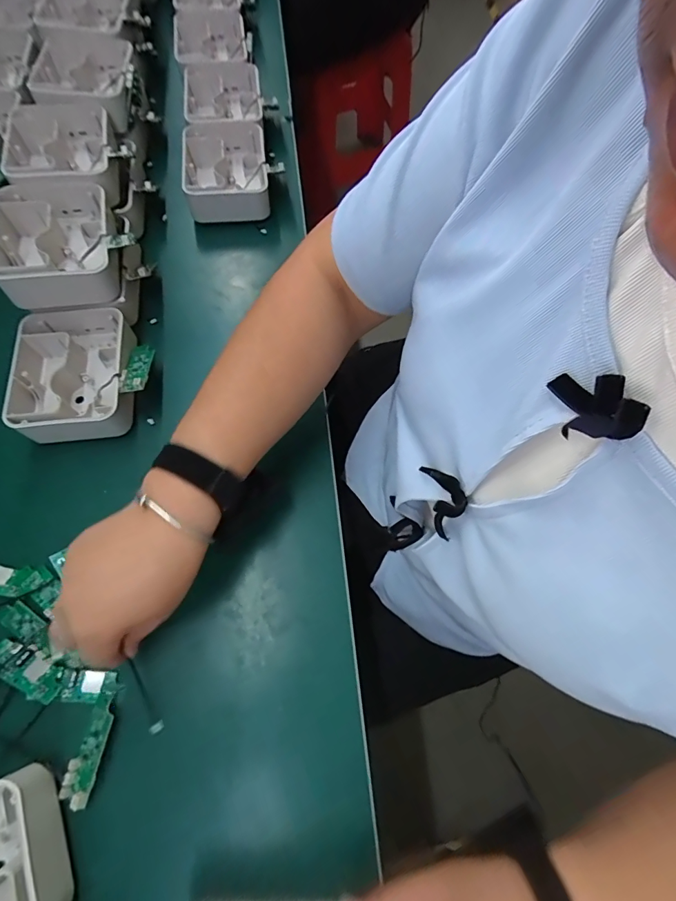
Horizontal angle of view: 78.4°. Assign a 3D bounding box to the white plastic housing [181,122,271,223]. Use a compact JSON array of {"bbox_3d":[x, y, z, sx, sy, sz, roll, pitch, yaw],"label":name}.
[{"bbox_3d":[-0.139,-0.346,0.523,0.100,0.045,0.135,-7,69,-3],"label":"white plastic housing"}]

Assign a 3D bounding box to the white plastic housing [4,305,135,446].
[{"bbox_3d":[-0.261,-0.074,0.412,0.108,0.043,0.128,-10,69,-4],"label":"white plastic housing"}]

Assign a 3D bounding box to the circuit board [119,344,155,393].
[{"bbox_3d":[-0.199,-0.085,0.414,0.024,0.010,0.071,-8,48,-4],"label":"circuit board"}]

